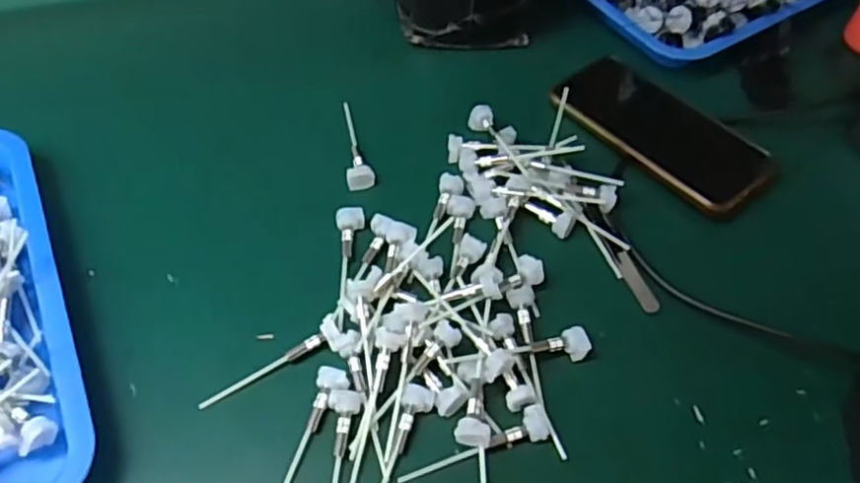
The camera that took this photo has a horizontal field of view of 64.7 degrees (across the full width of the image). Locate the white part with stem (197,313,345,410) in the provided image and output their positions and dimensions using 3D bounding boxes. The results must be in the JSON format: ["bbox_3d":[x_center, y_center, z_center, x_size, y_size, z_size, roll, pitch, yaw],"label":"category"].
[{"bbox_3d":[-0.091,0.072,0.392,0.087,0.009,0.017,-30,60,-10],"label":"white part with stem"}]

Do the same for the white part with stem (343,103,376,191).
[{"bbox_3d":[-0.054,-0.073,0.500,0.019,0.014,0.088,-5,55,-7],"label":"white part with stem"}]

